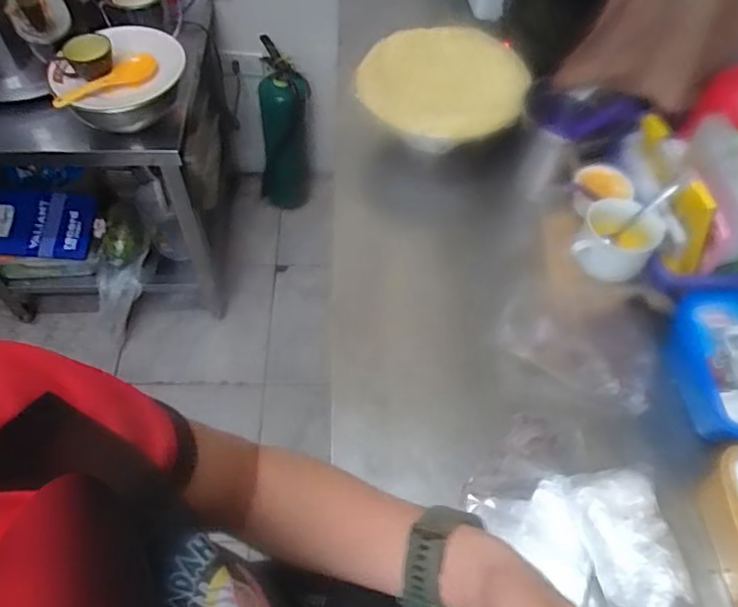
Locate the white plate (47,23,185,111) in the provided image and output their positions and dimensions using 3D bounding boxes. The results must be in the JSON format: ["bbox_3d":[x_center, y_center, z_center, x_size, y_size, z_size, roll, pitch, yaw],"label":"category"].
[{"bbox_3d":[-0.479,-0.469,1.149,0.236,0.046,0.249,1,56,-1],"label":"white plate"}]

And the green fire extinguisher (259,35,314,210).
[{"bbox_3d":[-0.252,-0.492,1.771,0.160,0.456,0.154,-1,56,-3],"label":"green fire extinguisher"}]

